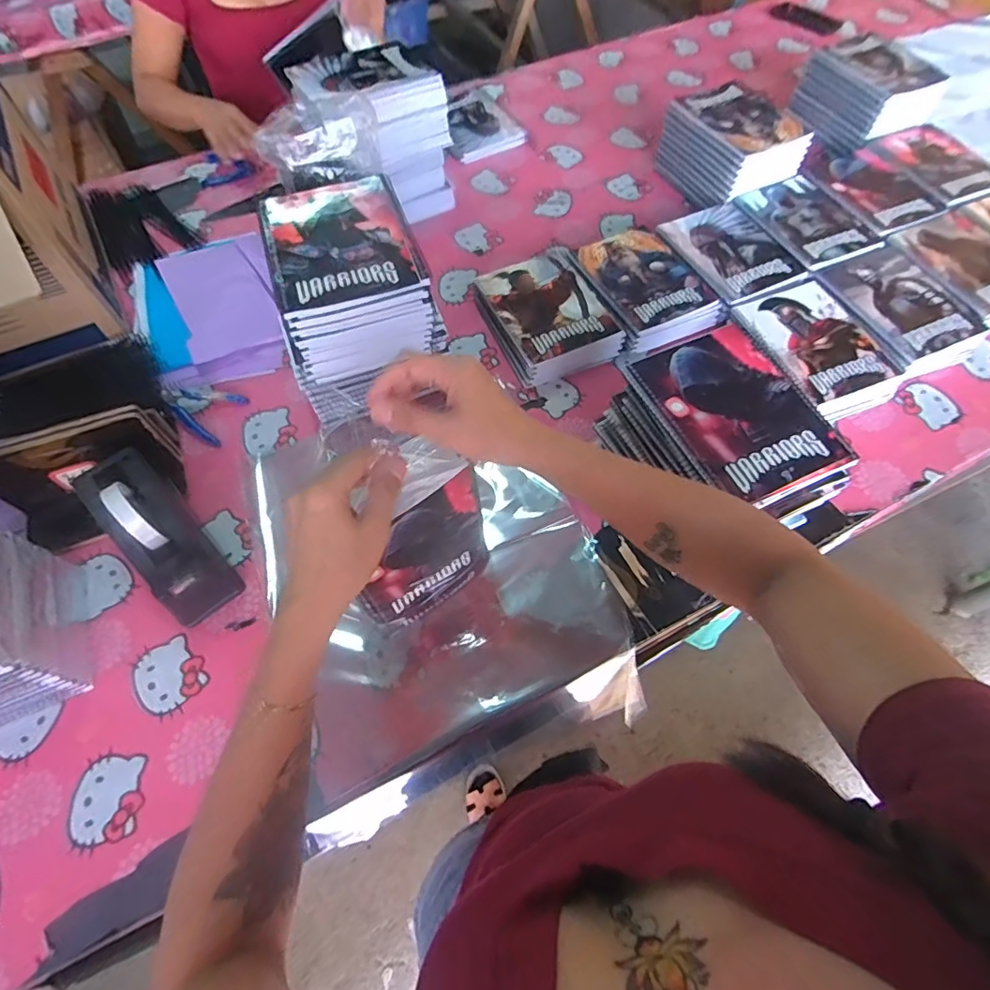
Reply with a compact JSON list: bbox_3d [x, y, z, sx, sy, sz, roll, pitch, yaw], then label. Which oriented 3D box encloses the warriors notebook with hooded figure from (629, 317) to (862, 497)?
[{"bbox_3d":[0.257,-0.094,0.569,0.147,0.012,0.199,-22,64,-12],"label":"warriors notebook with hooded figure"}]

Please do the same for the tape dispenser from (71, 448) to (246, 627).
[{"bbox_3d":[-0.392,0.044,0.621,0.081,0.125,0.225,-38,68,-19],"label":"tape dispenser"}]

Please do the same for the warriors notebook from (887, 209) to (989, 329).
[{"bbox_3d":[0.771,-0.374,0.851,0.184,0.010,0.205,-22,64,-12],"label":"warriors notebook"}]

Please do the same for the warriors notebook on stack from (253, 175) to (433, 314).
[{"bbox_3d":[-0.178,-0.295,0.615,0.160,0.015,0.192,-17,63,-9],"label":"warriors notebook on stack"}]

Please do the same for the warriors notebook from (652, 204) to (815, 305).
[{"bbox_3d":[0.385,-0.400,0.866,0.160,0.007,0.200,-24,64,-13],"label":"warriors notebook"}]

